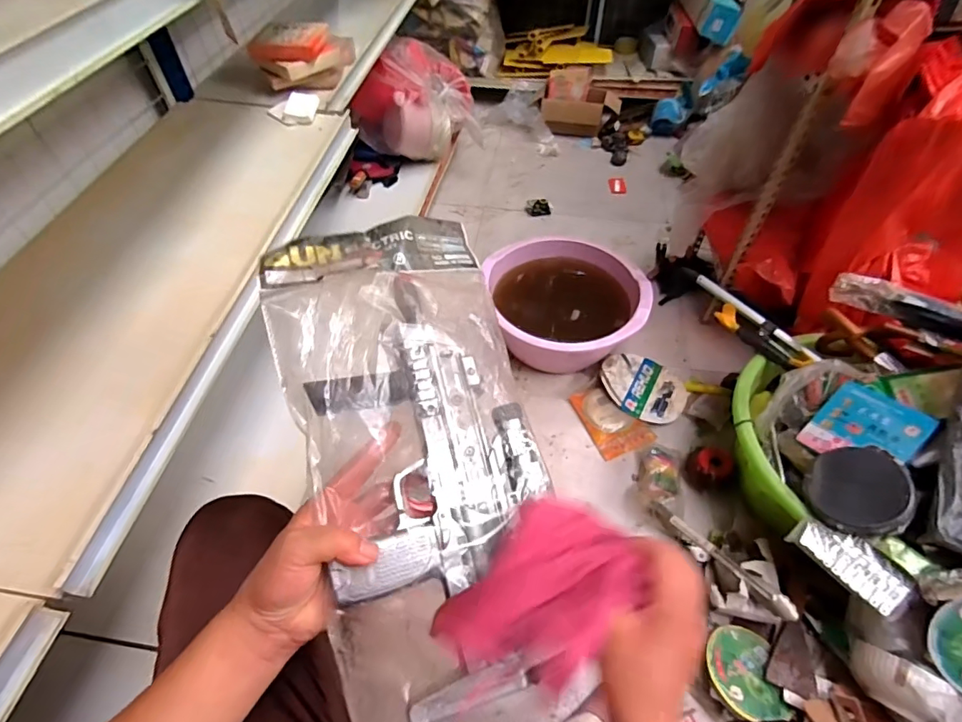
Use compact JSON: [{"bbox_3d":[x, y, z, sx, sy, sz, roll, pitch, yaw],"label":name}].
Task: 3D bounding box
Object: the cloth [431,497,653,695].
[{"bbox_3d":[0.047,0.147,0.316,0.088,0.050,0.133,36,60,25],"label":"cloth"}]

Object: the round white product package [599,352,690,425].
[{"bbox_3d":[0.378,0.059,1.134,0.196,0.034,0.159,29,57,22],"label":"round white product package"}]

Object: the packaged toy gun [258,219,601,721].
[{"bbox_3d":[-0.053,0.076,0.388,0.191,0.059,0.434,-9,74,-6],"label":"packaged toy gun"}]

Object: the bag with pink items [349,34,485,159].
[{"bbox_3d":[-0.192,-0.831,1.568,0.302,0.222,0.354,17,54,14],"label":"bag with pink items"}]

